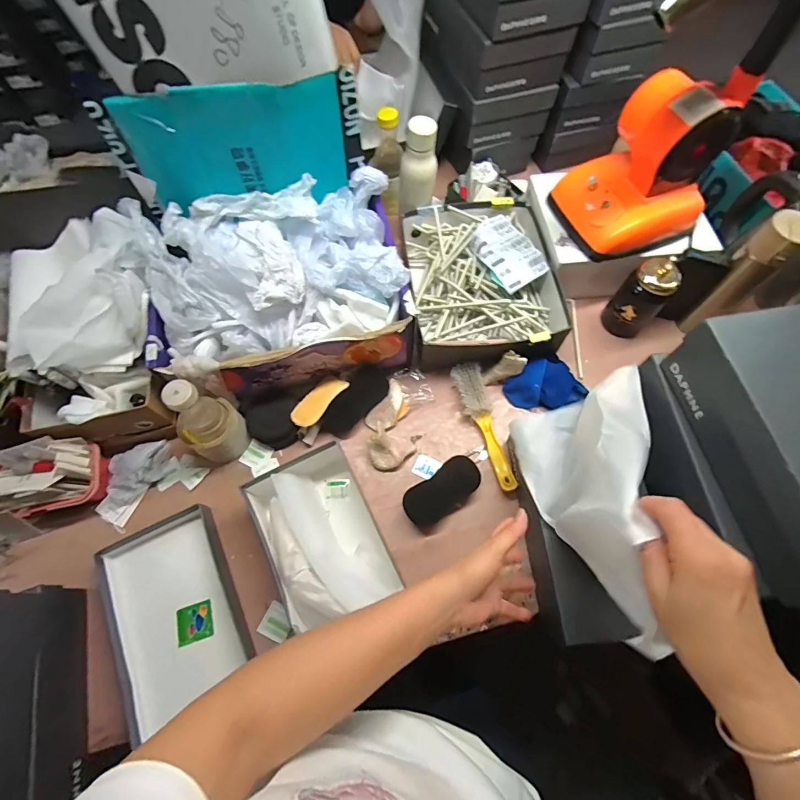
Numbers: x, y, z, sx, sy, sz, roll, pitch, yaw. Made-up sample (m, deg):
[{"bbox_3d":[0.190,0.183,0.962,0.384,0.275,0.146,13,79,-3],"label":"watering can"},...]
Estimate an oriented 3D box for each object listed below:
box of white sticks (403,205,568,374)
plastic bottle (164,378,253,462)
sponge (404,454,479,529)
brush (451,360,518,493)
[{"bbox_3d":[0.152,-0.222,0.777,0.273,0.083,0.323,-1,66,0],"label":"box of white sticks"},{"bbox_3d":[-0.297,0.031,0.622,0.076,0.170,0.087,33,71,14],"label":"plastic bottle"},{"bbox_3d":[0.069,0.146,0.664,0.129,0.024,0.065,-39,71,-1],"label":"sponge"},{"bbox_3d":[0.142,0.039,0.697,0.047,0.033,0.230,-14,67,-6],"label":"brush"}]

